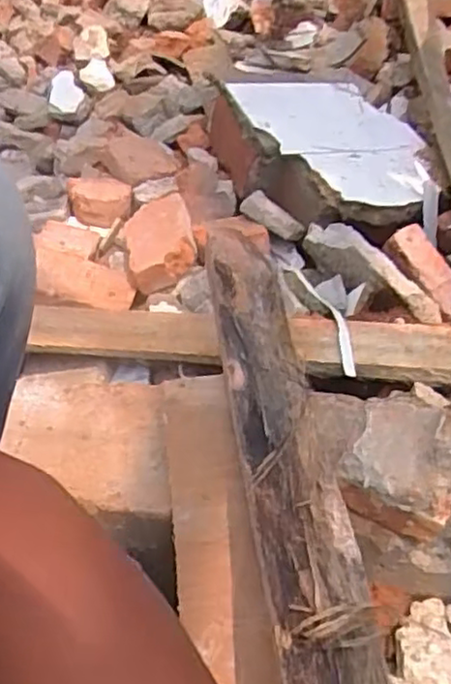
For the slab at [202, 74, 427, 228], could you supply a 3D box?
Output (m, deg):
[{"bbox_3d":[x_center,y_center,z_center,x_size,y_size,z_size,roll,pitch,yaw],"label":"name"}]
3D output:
[{"bbox_3d":[0.140,-0.291,0.995,0.253,0.099,0.401,-26,53,-24],"label":"slab"}]

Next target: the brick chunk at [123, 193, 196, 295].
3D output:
[{"bbox_3d":[-0.084,-0.136,0.892,0.094,0.040,0.152,-24,45,6],"label":"brick chunk"}]

